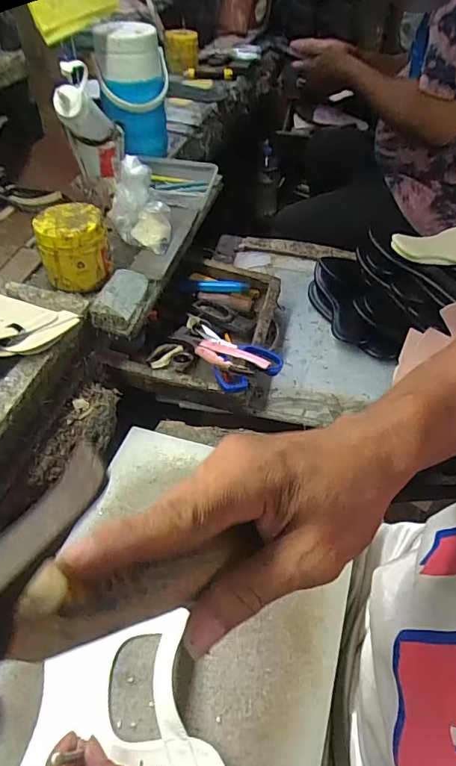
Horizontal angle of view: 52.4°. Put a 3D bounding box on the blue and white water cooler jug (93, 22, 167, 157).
[{"bbox_3d":[-0.170,-0.529,0.847,0.119,0.209,0.104,-8,48,-10],"label":"blue and white water cooler jug"}]

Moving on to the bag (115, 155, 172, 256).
[{"bbox_3d":[-0.135,-0.272,0.718,0.089,0.120,0.081,-7,48,-9],"label":"bag"}]

